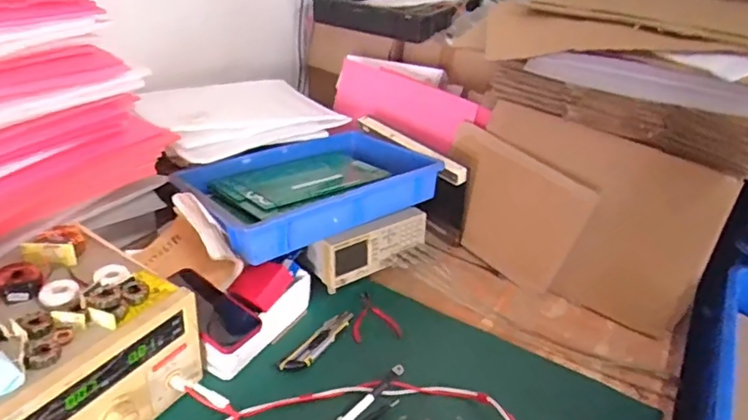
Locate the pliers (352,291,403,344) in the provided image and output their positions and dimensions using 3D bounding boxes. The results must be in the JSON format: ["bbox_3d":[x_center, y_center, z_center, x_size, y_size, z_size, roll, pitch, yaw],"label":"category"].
[{"bbox_3d":[-0.001,0.178,0.928,0.082,0.021,0.116,-1,32,-12],"label":"pliers"}]

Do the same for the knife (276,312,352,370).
[{"bbox_3d":[-0.087,0.209,0.857,0.033,0.011,0.160,22,34,24],"label":"knife"}]

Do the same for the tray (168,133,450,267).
[{"bbox_3d":[-0.117,-0.057,0.995,0.427,0.067,0.281,-20,40,-37],"label":"tray"}]

